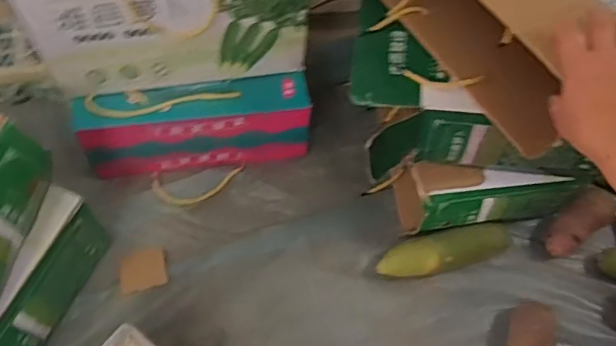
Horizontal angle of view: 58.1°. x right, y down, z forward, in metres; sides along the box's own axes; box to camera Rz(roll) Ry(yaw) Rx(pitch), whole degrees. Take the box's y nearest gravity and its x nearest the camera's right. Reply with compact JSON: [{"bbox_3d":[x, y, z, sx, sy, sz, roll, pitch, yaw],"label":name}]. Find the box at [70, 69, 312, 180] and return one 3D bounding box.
[{"bbox_3d":[-0.166,-0.065,0.847,0.329,0.131,0.083,-10,63,-9],"label":"box"}]

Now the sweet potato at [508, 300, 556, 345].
[{"bbox_3d":[0.307,0.249,0.767,0.064,0.048,0.136,6,87,0],"label":"sweet potato"}]

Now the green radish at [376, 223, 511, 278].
[{"bbox_3d":[0.196,0.124,0.834,0.185,0.058,0.053,-9,63,-9],"label":"green radish"}]

